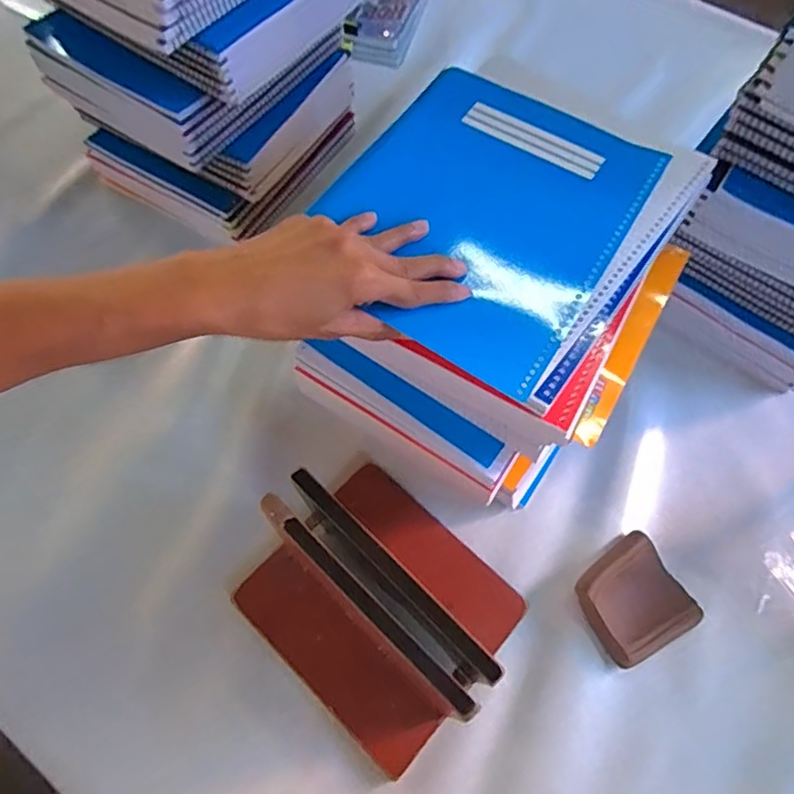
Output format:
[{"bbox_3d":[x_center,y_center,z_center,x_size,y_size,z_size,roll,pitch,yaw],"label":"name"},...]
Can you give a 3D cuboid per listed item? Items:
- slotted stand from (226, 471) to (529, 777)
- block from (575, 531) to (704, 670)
[{"bbox_3d":[-0.012,0.151,0.455,0.195,0.140,0.176,40,69,17],"label":"slotted stand"},{"bbox_3d":[0.206,0.177,0.506,0.091,0.029,0.086,-30,67,-15],"label":"block"}]

